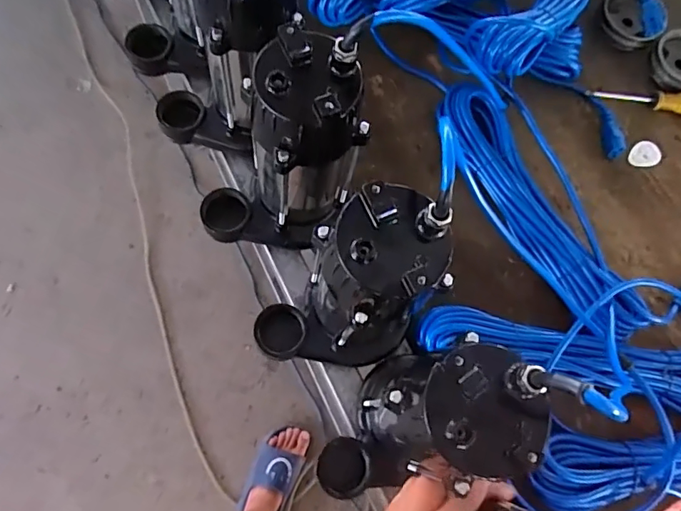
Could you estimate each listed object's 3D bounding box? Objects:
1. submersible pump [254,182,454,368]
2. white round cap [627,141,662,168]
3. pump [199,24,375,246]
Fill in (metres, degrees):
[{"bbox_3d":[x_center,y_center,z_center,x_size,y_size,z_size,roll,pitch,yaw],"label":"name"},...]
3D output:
[{"bbox_3d":[-0.001,0.042,0.450,0.150,0.249,0.104,-26,77,-12],"label":"submersible pump"},{"bbox_3d":[0.401,-0.133,0.667,0.040,0.006,0.036,-36,79,-14],"label":"white round cap"},{"bbox_3d":[-0.065,-0.088,0.478,0.154,0.225,0.095,-26,77,-12],"label":"pump"}]

